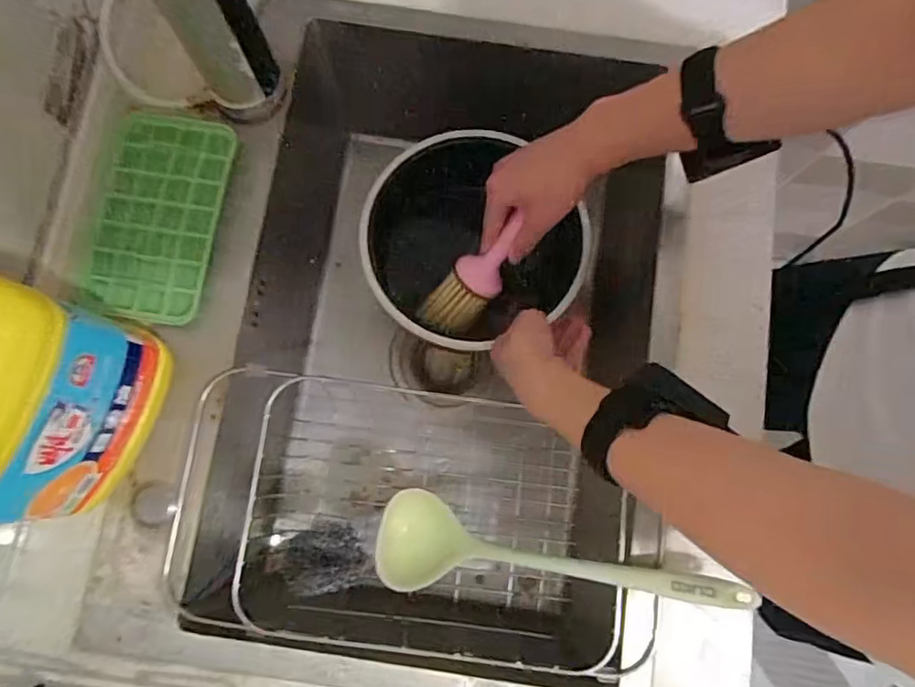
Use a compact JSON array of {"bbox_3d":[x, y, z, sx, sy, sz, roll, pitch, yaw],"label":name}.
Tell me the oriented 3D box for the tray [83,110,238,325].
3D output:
[{"bbox_3d":[-0.253,-0.111,0.506,0.092,0.017,0.179,11,79,1],"label":"tray"}]

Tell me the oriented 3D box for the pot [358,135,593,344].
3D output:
[{"bbox_3d":[0.006,-0.097,0.632,0.190,0.097,0.211,-28,81,-6],"label":"pot"}]

